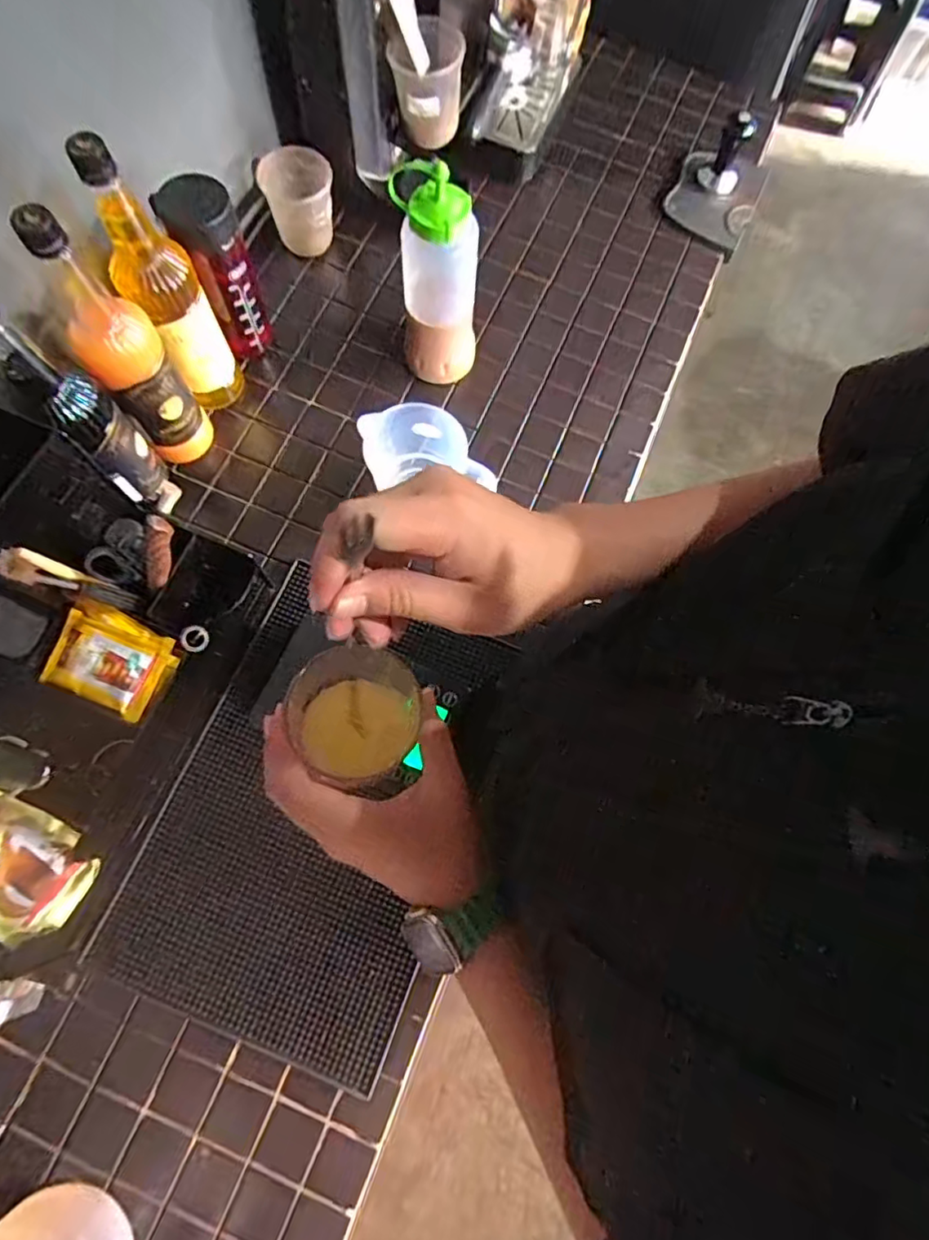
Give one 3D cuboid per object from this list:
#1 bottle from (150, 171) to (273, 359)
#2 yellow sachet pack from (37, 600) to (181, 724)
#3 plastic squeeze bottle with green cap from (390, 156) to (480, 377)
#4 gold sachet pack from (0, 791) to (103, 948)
[{"bbox_3d":[-0.275,-0.387,0.655,0.062,0.187,0.076,38,76,10],"label":"bottle"},{"bbox_3d":[-0.317,0.035,0.519,0.105,0.015,0.078,24,74,6],"label":"yellow sachet pack"},{"bbox_3d":[-0.029,-0.366,0.638,0.084,0.238,0.078,1,73,-1],"label":"plastic squeeze bottle with green cap"},{"bbox_3d":[-0.390,0.216,0.499,0.125,0.024,0.097,24,74,6],"label":"gold sachet pack"}]

